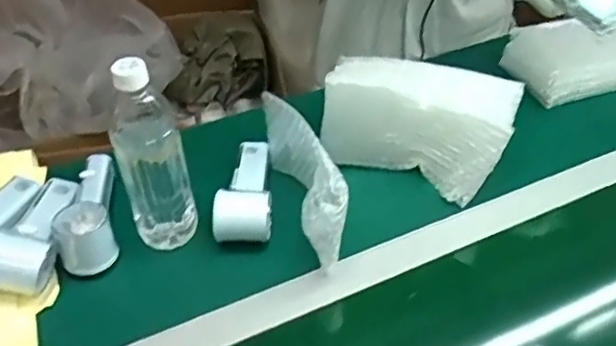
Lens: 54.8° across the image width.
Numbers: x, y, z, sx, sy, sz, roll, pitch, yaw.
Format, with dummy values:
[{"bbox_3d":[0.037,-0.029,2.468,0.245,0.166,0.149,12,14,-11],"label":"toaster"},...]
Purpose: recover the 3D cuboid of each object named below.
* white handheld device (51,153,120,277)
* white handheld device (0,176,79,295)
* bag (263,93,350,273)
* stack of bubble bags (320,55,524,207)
[{"bbox_3d":[-0.240,0.039,0.656,0.058,0.052,0.145,-9,45,-8],"label":"white handheld device"},{"bbox_3d":[-0.286,0.062,0.635,0.058,0.059,0.149,4,44,4],"label":"white handheld device"},{"bbox_3d":[0.001,0.006,0.646,0.048,0.105,0.175,-14,46,-13],"label":"bag"},{"bbox_3d":[0.128,-0.054,0.697,0.213,0.119,0.085,14,46,15],"label":"stack of bubble bags"}]

